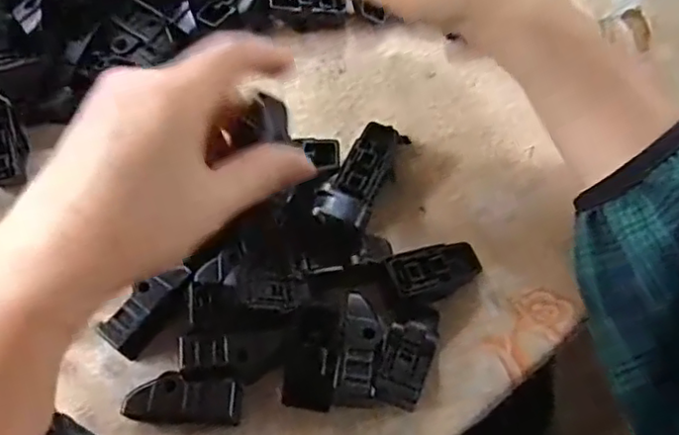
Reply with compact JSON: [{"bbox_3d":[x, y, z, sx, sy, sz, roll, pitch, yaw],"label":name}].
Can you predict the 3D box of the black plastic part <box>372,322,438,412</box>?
[{"bbox_3d":[0.029,0.068,0.289,0.021,0.016,0.038,19,66,11],"label":"black plastic part"}]

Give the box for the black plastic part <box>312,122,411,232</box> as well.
[{"bbox_3d":[0.012,-0.022,0.329,0.026,0.026,0.072,21,66,11],"label":"black plastic part"}]

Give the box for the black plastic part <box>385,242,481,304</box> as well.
[{"bbox_3d":[0.046,0.026,0.305,0.046,0.023,0.024,-24,66,-10],"label":"black plastic part"}]

